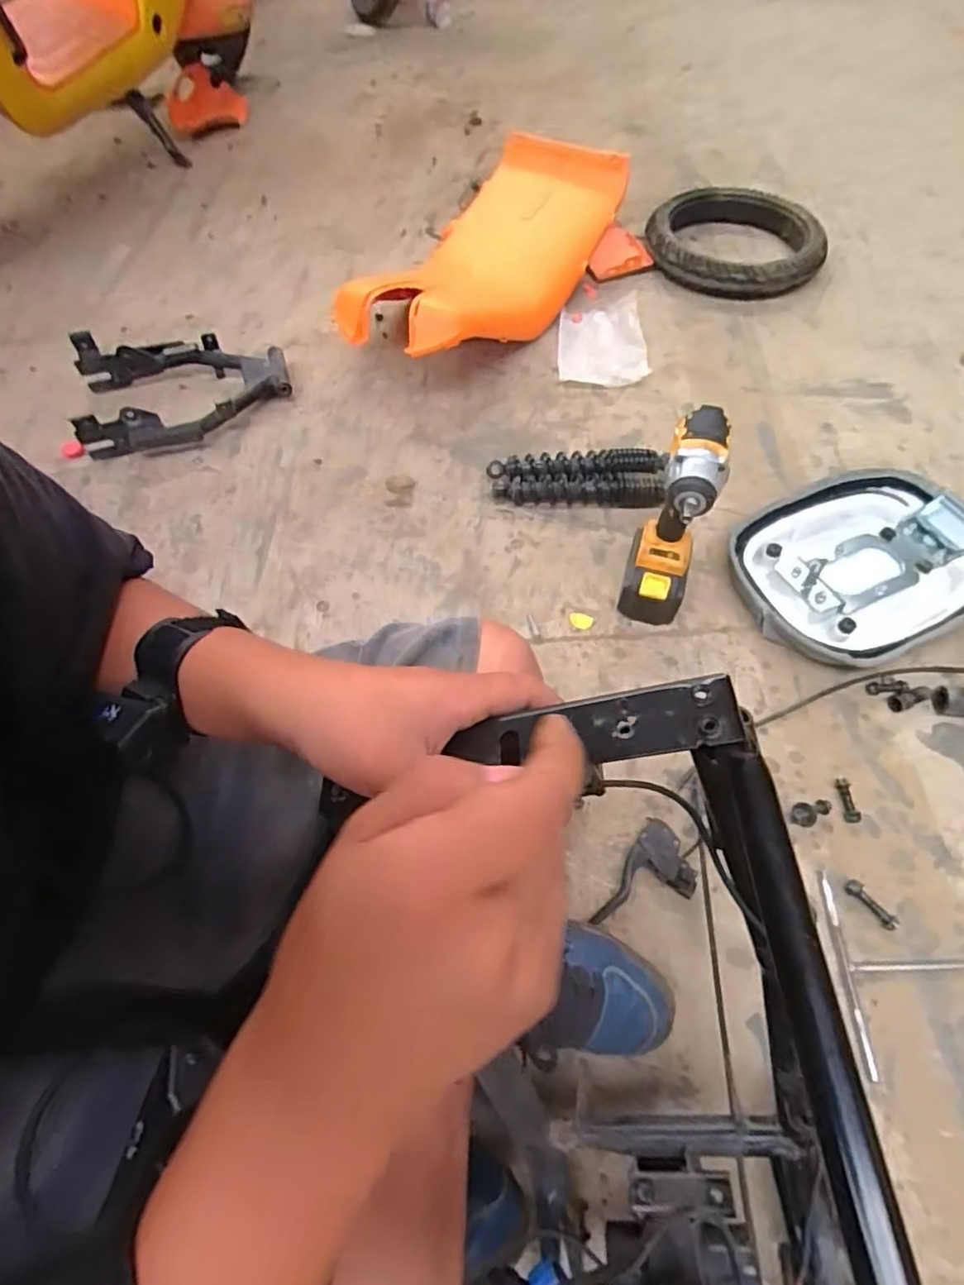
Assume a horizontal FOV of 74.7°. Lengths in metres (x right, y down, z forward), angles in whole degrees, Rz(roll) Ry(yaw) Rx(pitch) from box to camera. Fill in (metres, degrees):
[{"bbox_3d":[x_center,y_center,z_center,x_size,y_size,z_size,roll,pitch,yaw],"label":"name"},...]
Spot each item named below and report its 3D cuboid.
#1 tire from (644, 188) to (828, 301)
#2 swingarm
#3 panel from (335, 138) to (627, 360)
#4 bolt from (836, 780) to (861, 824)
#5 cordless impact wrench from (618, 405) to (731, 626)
[{"bbox_3d":[0.533,-0.856,1.343,0.348,0.071,0.348,11,60,8],"label":"tire"},{"bbox_3d":[-0.499,-0.424,1.063,0.338,0.086,0.237,-14,60,-7],"label":"swingarm"},{"bbox_3d":[-0.008,-0.710,1.193,0.331,0.183,0.630,25,63,16],"label":"panel"},{"bbox_3d":[0.418,0.181,0.722,0.017,0.011,0.051,-2,59,1],"label":"bolt"},{"bbox_3d":[0.231,-0.146,0.755,0.073,0.219,0.130,19,61,13],"label":"cordless impact wrench"}]

